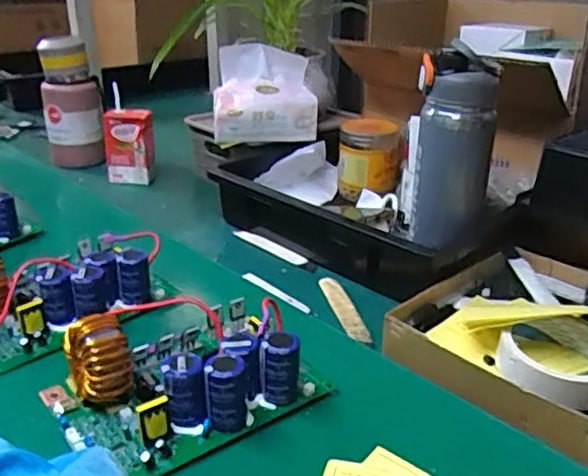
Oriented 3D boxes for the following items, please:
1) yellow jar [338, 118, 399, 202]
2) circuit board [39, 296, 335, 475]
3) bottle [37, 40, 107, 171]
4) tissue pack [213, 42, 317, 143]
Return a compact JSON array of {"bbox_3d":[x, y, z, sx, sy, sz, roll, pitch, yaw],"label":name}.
[{"bbox_3d":[0.106,-0.115,0.898,0.086,0.098,0.074,3,24,5],"label":"yellow jar"},{"bbox_3d":[-0.088,0.095,0.486,0.186,0.061,0.138,-17,30,-34],"label":"circuit board"},{"bbox_3d":[-0.365,-0.220,1.019,0.091,0.188,0.081,-7,25,-17],"label":"bottle"},{"bbox_3d":[-0.043,-0.194,0.874,0.144,0.127,0.091,-1,24,-4],"label":"tissue pack"}]

